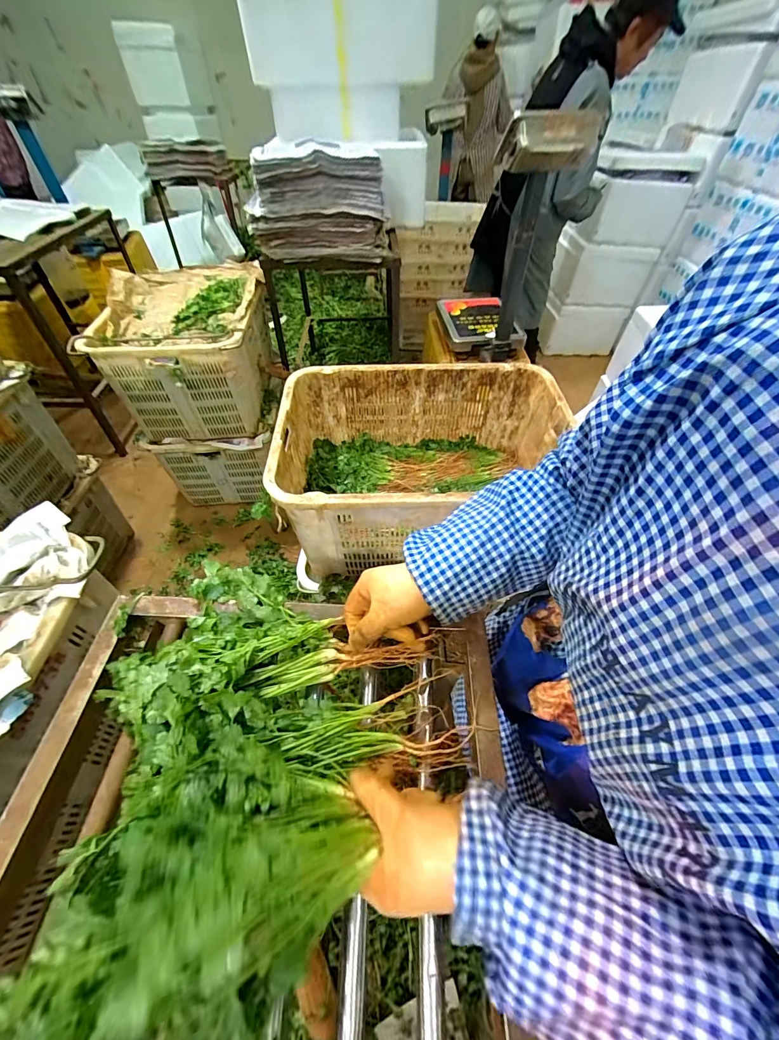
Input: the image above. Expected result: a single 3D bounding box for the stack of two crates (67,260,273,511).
[{"bbox_3d":[-0.705,-0.506,1.504,0.473,0.698,0.599,-2,49,-4],"label":"stack of two crates"}]

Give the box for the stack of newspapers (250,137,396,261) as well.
[{"bbox_3d":[-0.245,-1.137,1.344,0.452,0.276,0.388,-5,49,-6],"label":"stack of newspapers"}]

